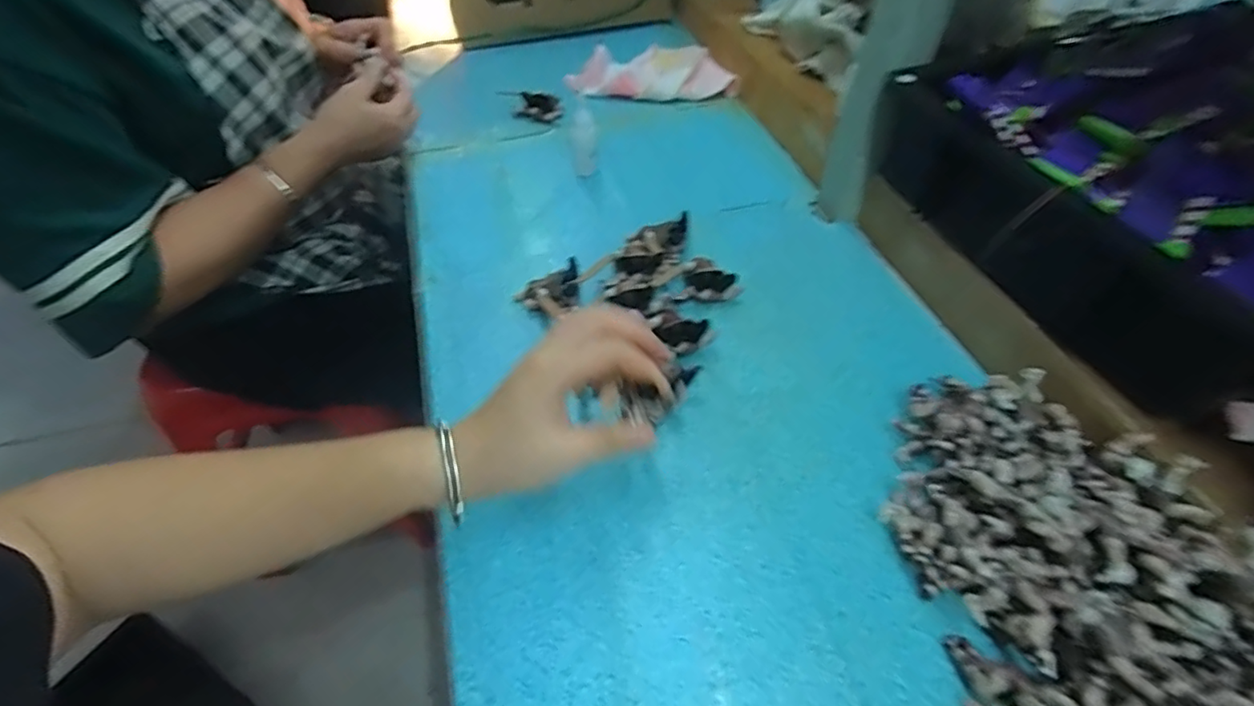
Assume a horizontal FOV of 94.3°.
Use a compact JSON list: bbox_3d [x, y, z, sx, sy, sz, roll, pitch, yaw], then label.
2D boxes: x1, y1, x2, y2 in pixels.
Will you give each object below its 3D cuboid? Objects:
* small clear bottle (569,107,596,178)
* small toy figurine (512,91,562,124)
[{"bbox_3d":[-0.045,-0.216,0.602,0.027,0.061,0.026,-3,50,-3],"label":"small clear bottle"},{"bbox_3d":[-0.106,-0.295,0.697,0.056,0.021,0.029,8,50,5],"label":"small toy figurine"}]

